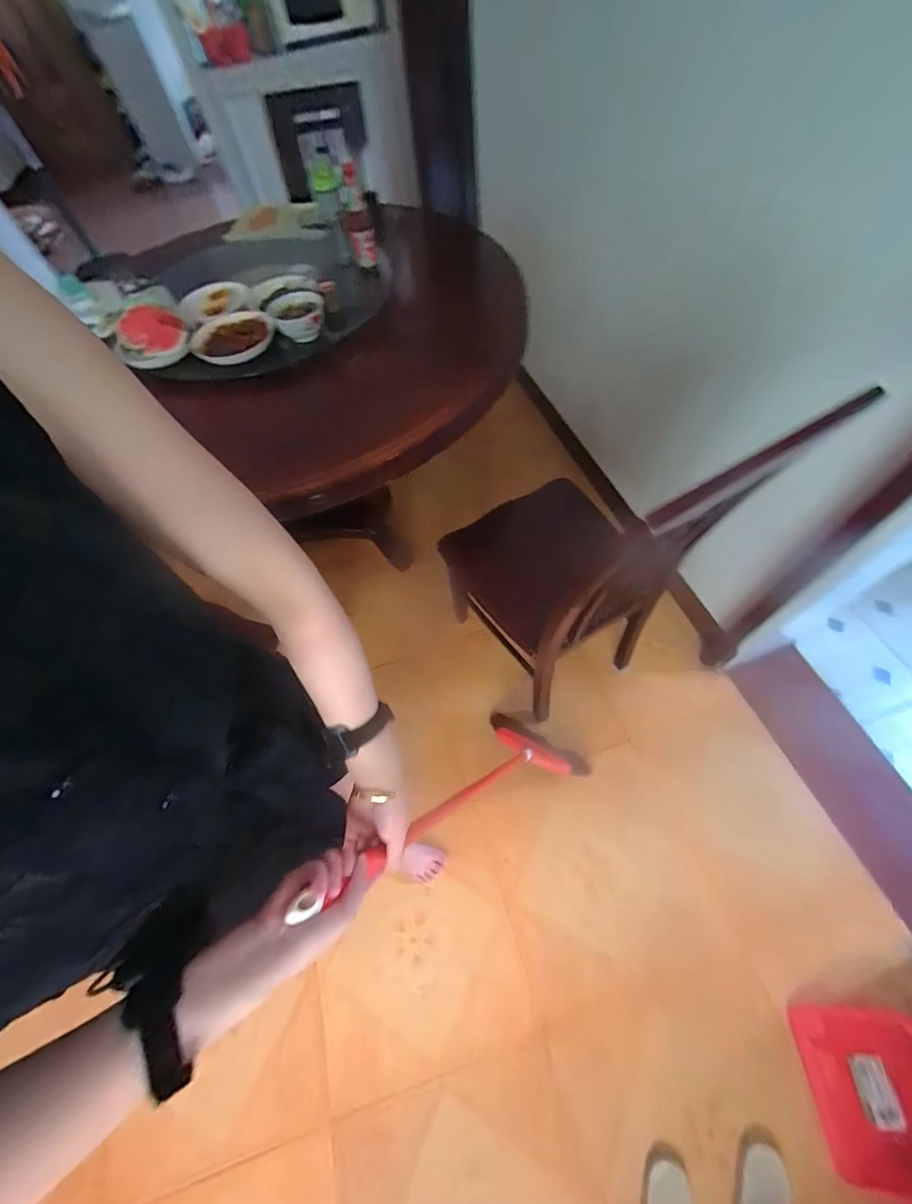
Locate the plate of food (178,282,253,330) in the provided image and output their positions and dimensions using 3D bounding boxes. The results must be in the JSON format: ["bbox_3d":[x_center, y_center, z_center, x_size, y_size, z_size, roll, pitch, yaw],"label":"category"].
[{"bbox_3d":[-0.581,-0.724,1.029,0.167,0.025,0.140,-25,60,-8],"label":"plate of food"}]

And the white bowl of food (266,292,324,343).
[{"bbox_3d":[-0.361,-0.653,0.982,0.123,0.054,0.124,-20,60,-5],"label":"white bowl of food"}]

